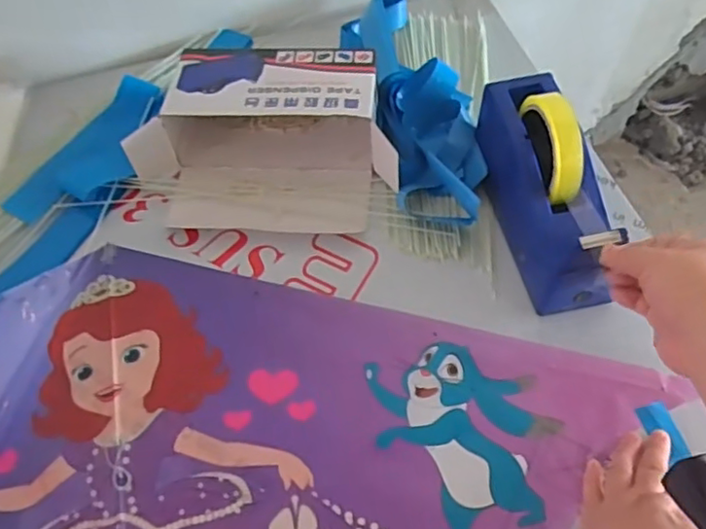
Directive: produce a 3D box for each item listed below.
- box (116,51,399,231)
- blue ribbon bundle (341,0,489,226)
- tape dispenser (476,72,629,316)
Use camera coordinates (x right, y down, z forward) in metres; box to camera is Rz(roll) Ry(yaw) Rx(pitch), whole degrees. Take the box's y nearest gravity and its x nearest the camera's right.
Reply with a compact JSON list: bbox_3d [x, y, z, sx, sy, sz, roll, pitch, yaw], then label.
[{"bbox_3d":[-0.089,-0.133,0.634,0.265,0.078,0.179,2,58,6],"label":"box"},{"bbox_3d":[0.067,-0.194,0.666,0.106,0.067,0.346,-14,58,-4],"label":"blue ribbon bundle"},{"bbox_3d":[0.168,-0.075,0.532,0.061,0.123,0.196,-11,58,-2],"label":"tape dispenser"}]

